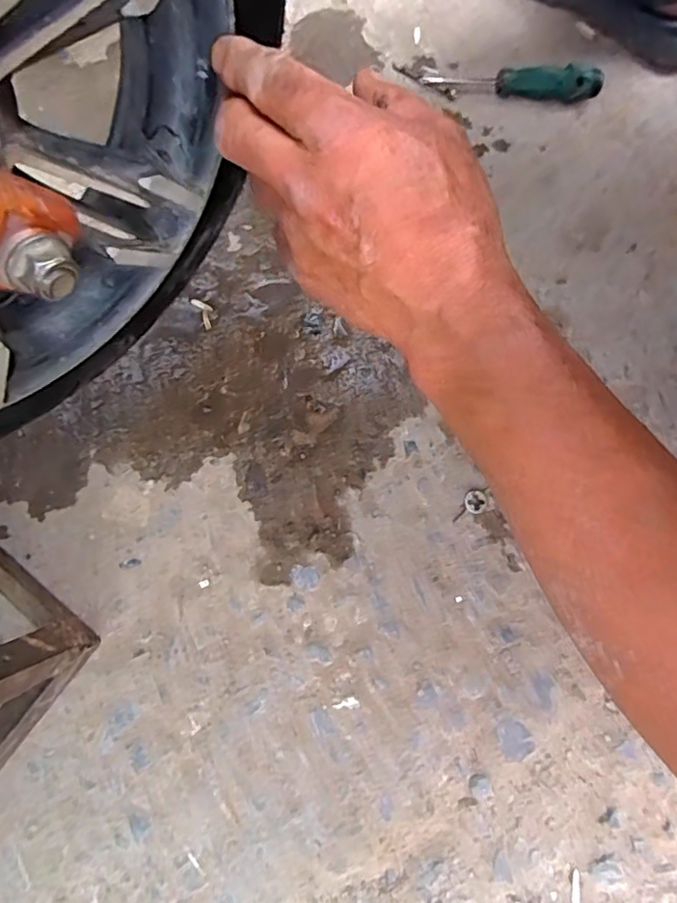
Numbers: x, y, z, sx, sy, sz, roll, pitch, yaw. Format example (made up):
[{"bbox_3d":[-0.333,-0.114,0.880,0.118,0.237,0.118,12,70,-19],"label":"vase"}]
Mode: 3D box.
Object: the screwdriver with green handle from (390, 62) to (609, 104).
[{"bbox_3d":[0.152,-0.351,0.525,0.188,0.025,0.024,8,78,2],"label":"screwdriver with green handle"}]

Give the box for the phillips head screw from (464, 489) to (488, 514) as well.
[{"bbox_3d":[0.110,0.041,0.447,0.018,0.007,0.019,-17,79,-4],"label":"phillips head screw"}]

